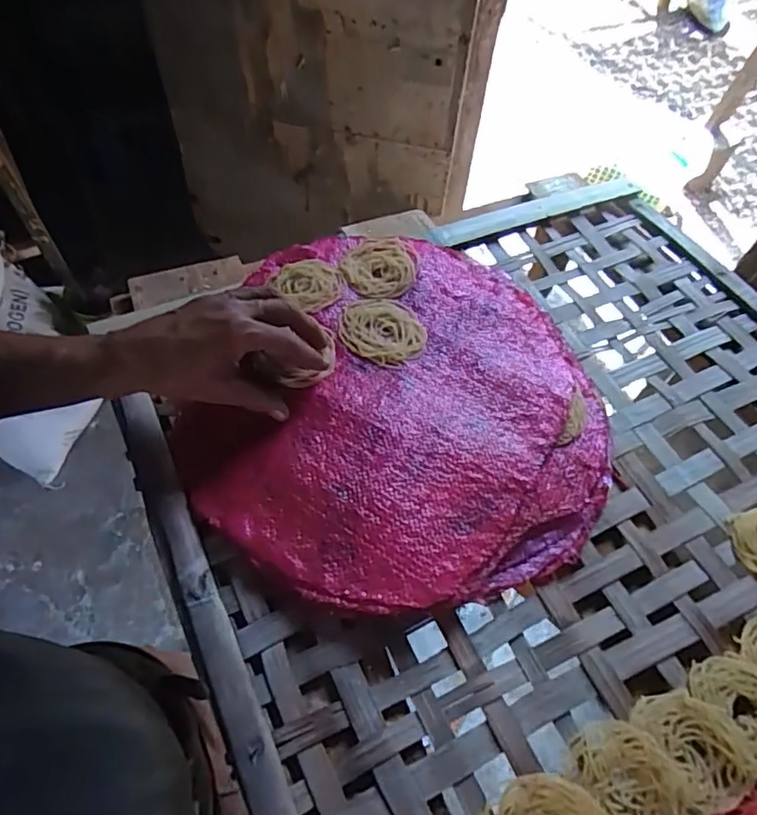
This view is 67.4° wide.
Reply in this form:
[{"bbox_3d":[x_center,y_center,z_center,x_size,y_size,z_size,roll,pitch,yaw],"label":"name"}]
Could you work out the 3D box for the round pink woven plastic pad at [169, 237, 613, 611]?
[{"bbox_3d":[0.027,0.000,0.486,0.329,0.049,0.338,1,57,-1],"label":"round pink woven plastic pad"}]

